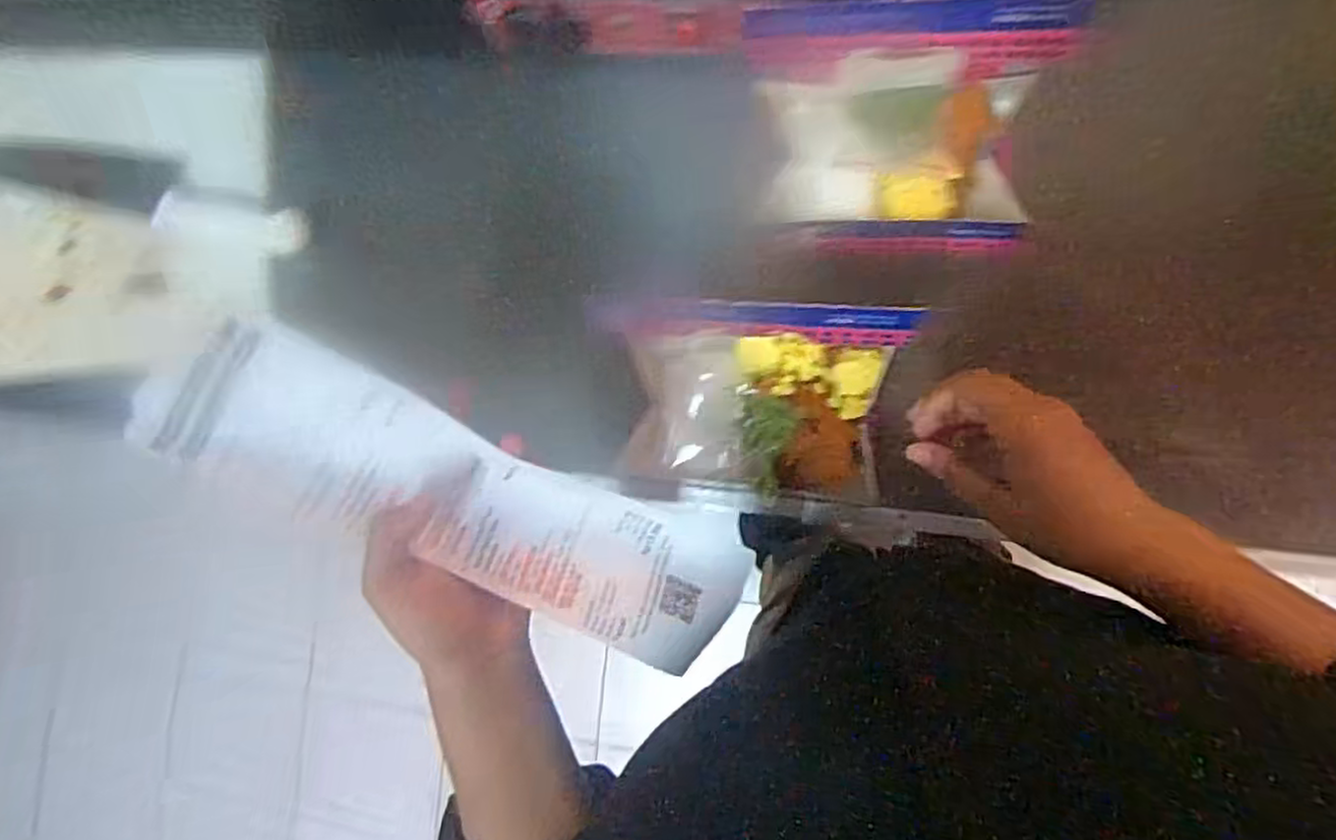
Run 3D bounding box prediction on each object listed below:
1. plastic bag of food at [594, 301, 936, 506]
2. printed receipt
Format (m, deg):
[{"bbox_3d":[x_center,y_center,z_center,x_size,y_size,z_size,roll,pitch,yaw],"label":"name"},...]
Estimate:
[{"bbox_3d":[0.054,-0.017,0.487,0.199,0.033,0.125,4,90,9],"label":"plastic bag of food"},{"bbox_3d":[-0.089,0.042,0.351,0.282,0.043,0.066,27,94,-17],"label":"printed receipt"}]

